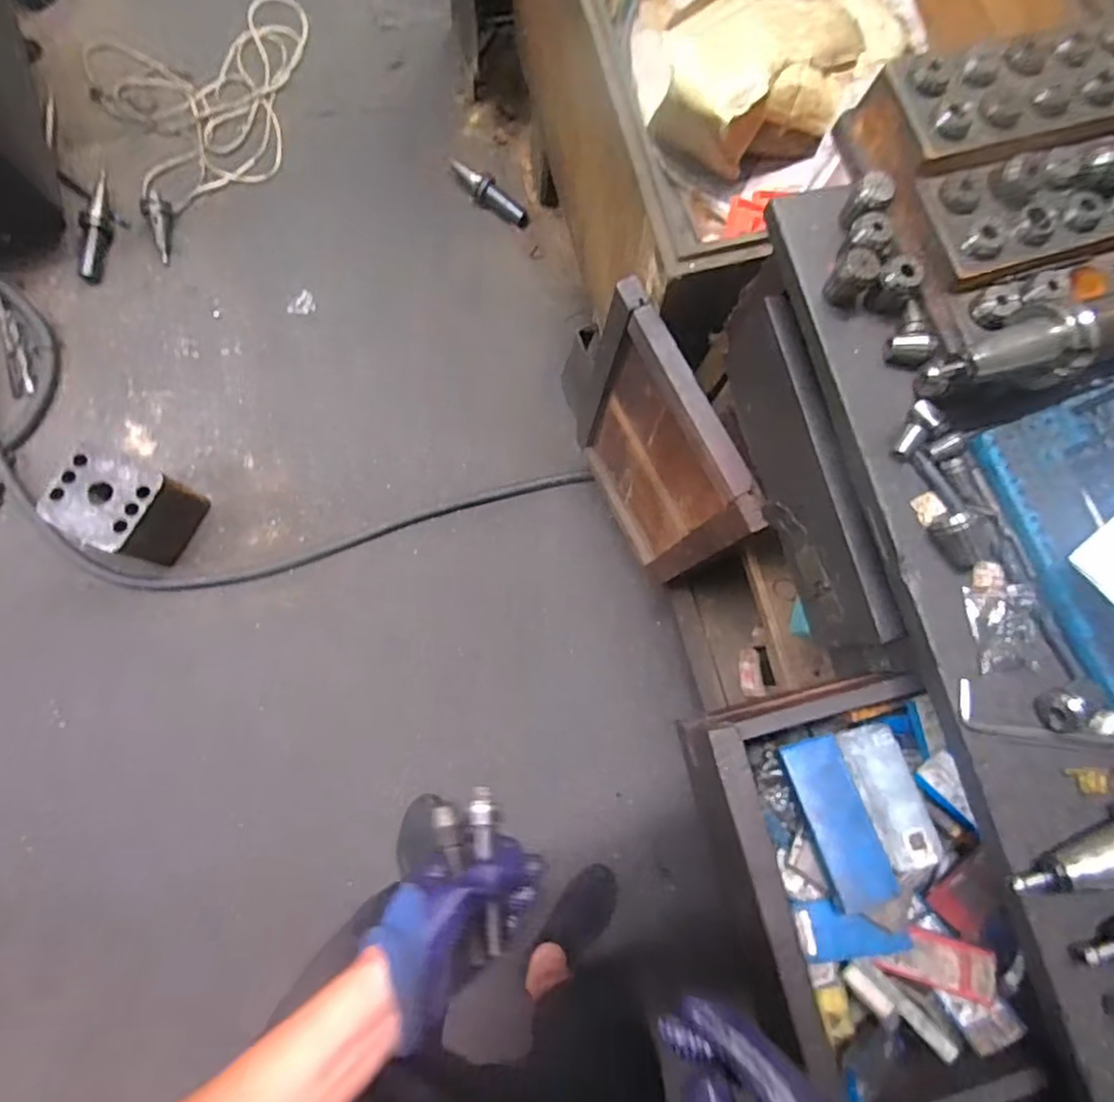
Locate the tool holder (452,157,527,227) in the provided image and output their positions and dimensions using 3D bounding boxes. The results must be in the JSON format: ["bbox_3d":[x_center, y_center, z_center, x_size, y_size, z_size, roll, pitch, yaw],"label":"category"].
[{"bbox_3d":[-0.156,-0.802,1.379,0.222,0.053,0.060,37,79,3],"label":"tool holder"}]

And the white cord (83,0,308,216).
[{"bbox_3d":[-0.727,-0.990,1.364,0.485,0.046,0.351,-31,88,-9],"label":"white cord"}]

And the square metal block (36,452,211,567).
[{"bbox_3d":[-0.802,-0.077,1.170,0.185,0.176,0.164,20,79,-1],"label":"square metal block"}]

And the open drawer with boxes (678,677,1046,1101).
[{"bbox_3d":[0.259,0.289,0.539,0.207,0.096,0.327,-15,81,-7],"label":"open drawer with boxes"}]

